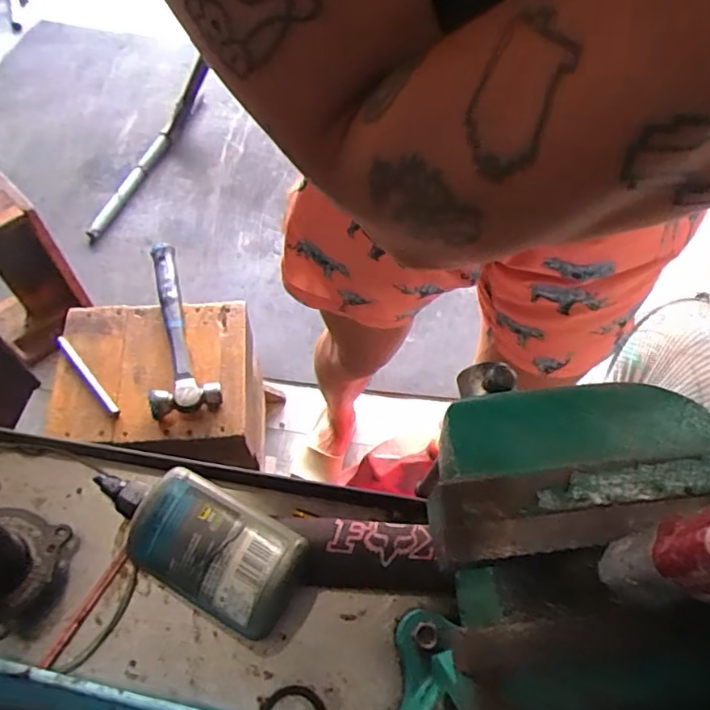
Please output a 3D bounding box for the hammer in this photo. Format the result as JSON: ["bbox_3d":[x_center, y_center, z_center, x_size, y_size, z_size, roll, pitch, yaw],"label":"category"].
[{"bbox_3d":[-0.307,-0.055,0.950,0.101,0.038,0.341,-5,59,-25],"label":"hammer"}]

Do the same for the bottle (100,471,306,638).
[{"bbox_3d":[-0.098,0.110,0.341,0.138,0.042,0.061,27,62,12],"label":"bottle"}]

